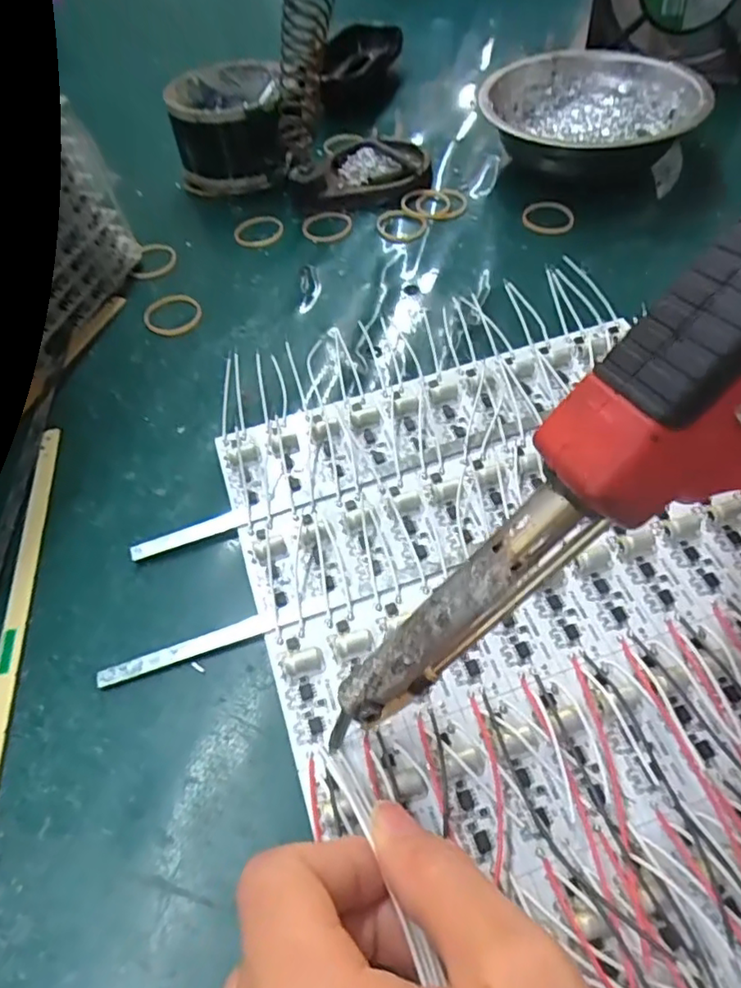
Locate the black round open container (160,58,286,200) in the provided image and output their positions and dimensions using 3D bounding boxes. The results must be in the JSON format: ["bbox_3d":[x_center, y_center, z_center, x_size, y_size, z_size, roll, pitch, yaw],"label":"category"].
[{"bbox_3d":[-0.091,-0.240,0.398,0.068,0.048,0.089,-8,53,-2],"label":"black round open container"}]

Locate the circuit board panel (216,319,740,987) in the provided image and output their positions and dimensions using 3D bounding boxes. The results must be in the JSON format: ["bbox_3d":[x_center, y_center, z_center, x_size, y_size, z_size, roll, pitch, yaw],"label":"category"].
[{"bbox_3d":[0.062,0.035,0.208,0.191,0.013,0.231,-17,54,-9],"label":"circuit board panel"}]

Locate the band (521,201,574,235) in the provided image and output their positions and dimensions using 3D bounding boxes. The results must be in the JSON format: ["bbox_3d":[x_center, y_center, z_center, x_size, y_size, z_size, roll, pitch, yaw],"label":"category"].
[{"bbox_3d":[0.102,-0.159,0.349,0.029,0.005,0.030,10,55,11],"label":"band"}]

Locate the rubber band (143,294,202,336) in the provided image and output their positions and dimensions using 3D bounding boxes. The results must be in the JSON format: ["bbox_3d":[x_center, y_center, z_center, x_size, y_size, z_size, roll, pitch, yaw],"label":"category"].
[{"bbox_3d":[-0.105,-0.096,0.323,0.030,0.004,0.031,-20,55,-10],"label":"rubber band"}]

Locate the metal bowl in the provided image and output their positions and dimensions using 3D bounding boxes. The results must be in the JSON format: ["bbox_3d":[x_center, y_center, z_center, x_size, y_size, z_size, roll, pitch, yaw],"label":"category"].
[{"bbox_3d":[0.135,-0.222,0.368,0.121,0.045,0.121,-2,53,3],"label":"metal bowl"}]

